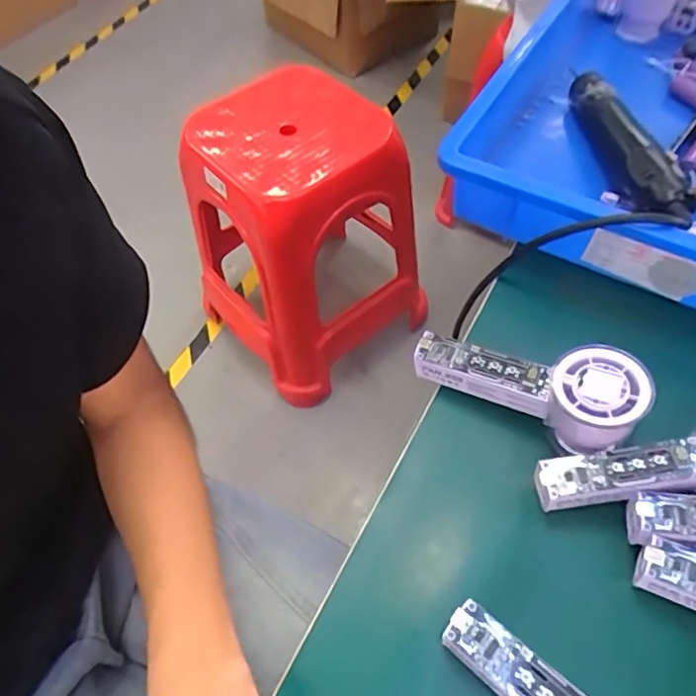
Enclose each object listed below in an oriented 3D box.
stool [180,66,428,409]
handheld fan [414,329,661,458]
[{"bbox_3d":[-0.087,-0.232,1.198,0.426,0.495,0.405,-37,63,-19],"label":"stool"},{"bbox_3d":[0.117,0.025,0.379,0.148,0.051,0.055,15,59,29],"label":"handheld fan"}]

